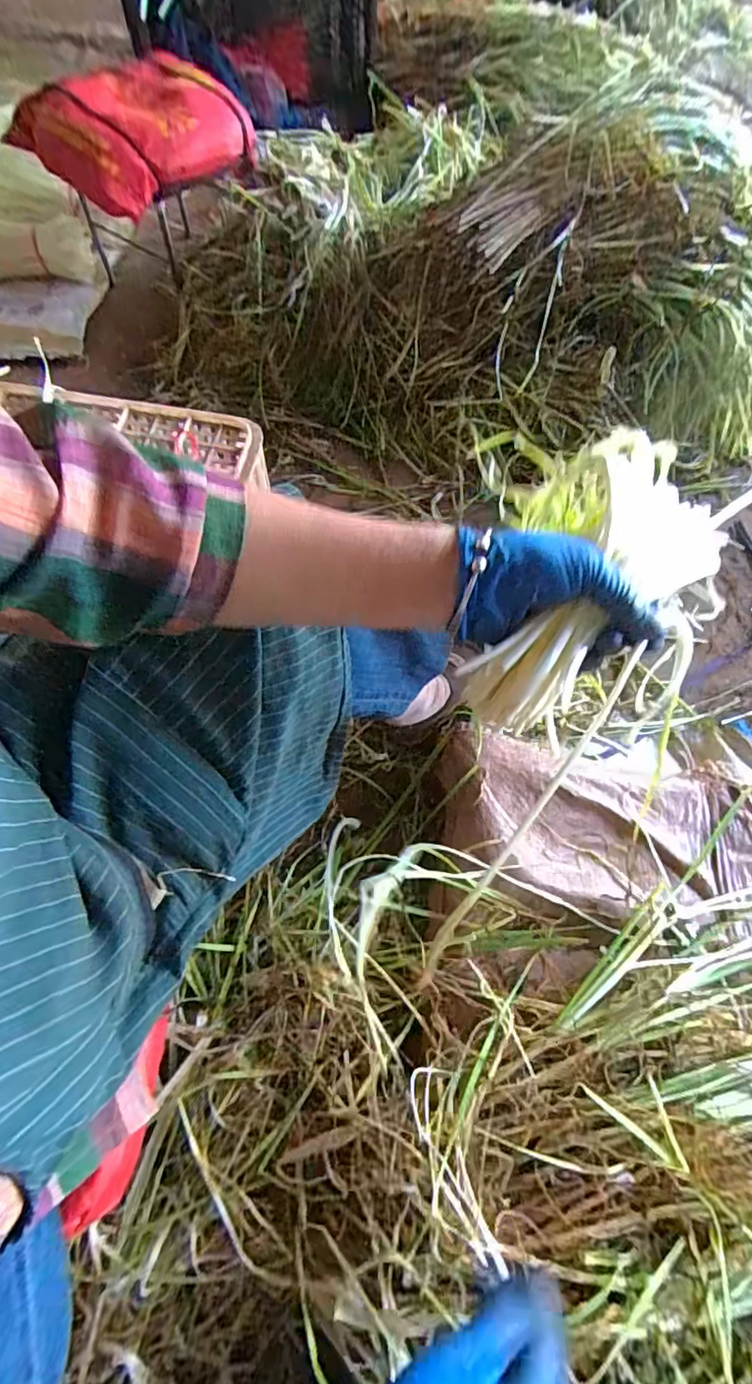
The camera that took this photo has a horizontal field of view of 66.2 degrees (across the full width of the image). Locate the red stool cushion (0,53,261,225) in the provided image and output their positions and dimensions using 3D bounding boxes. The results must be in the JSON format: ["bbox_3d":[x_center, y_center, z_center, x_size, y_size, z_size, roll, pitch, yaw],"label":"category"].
[{"bbox_3d":[-0.382,-0.917,0.943,0.248,0.168,0.315,37,70,13],"label":"red stool cushion"}]

